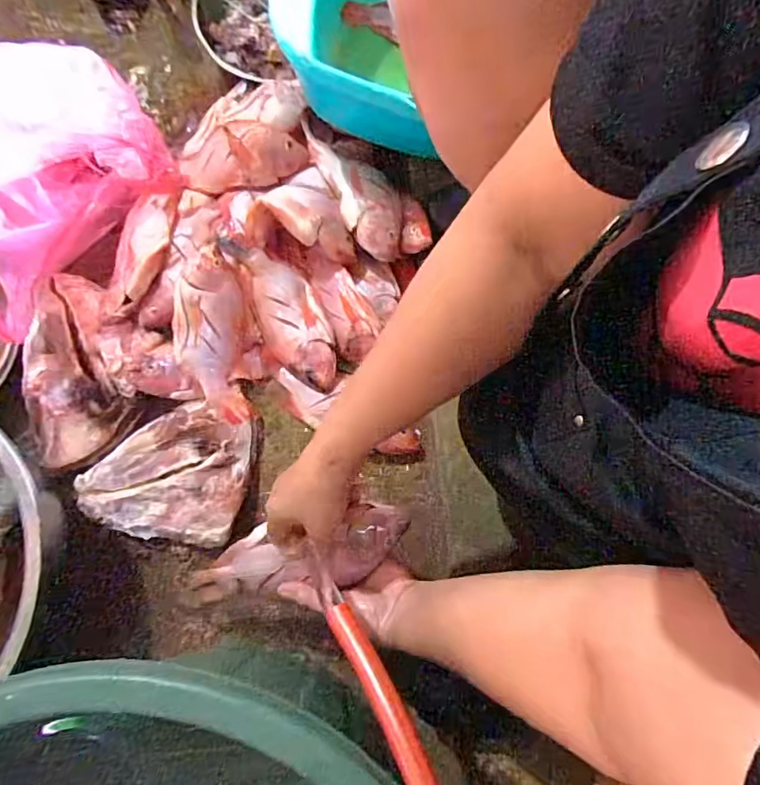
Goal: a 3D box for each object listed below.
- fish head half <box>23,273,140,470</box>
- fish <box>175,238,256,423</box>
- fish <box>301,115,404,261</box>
[{"bbox_3d":[-0.362,-0.035,0.606,0.105,0.056,0.234,-11,77,-2],"label":"fish head half"},{"bbox_3d":[-0.198,-0.065,0.594,0.074,0.038,0.202,-6,97,-1],"label":"fish"},{"bbox_3d":[-0.029,-0.264,0.618,0.070,0.035,0.217,-24,78,-5],"label":"fish"}]

